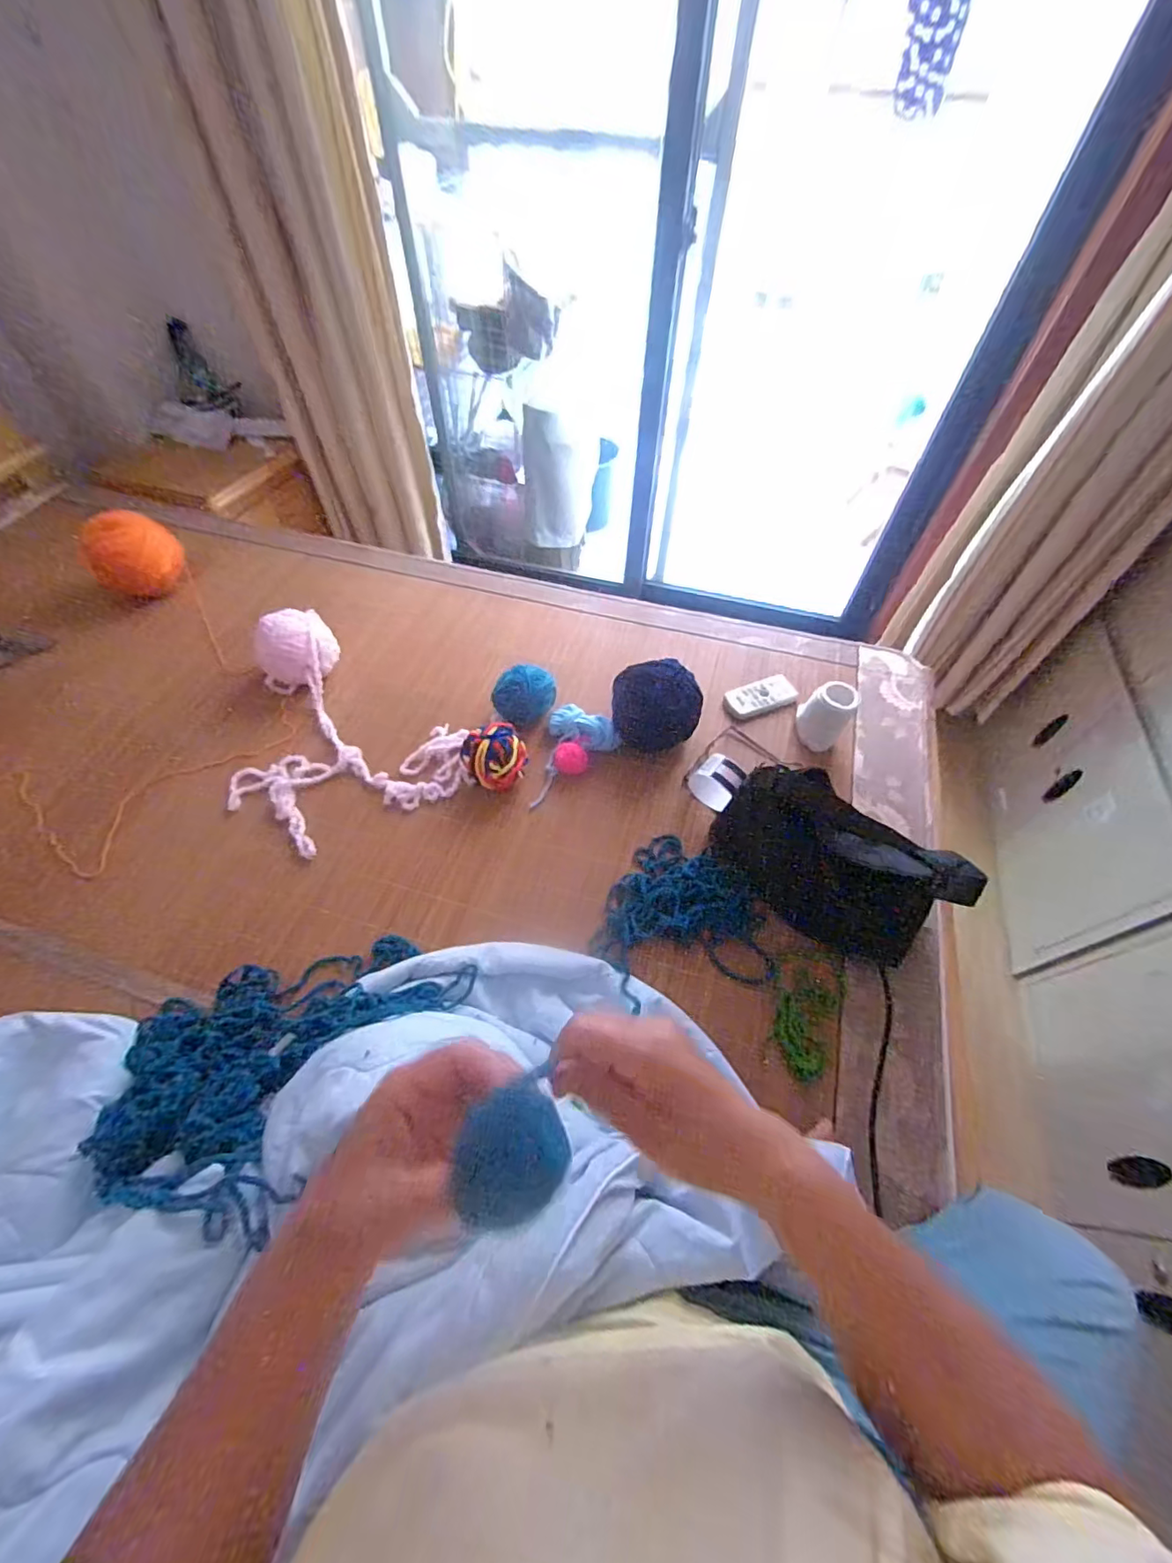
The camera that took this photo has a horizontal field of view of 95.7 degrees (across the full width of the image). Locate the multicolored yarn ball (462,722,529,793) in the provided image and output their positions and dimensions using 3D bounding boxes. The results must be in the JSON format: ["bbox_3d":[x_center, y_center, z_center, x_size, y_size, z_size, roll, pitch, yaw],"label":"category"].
[{"bbox_3d":[-0.134,-0.037,0.787,0.089,0.075,0.100,-13,57,-10],"label":"multicolored yarn ball"}]

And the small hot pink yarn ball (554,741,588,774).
[{"bbox_3d":[-0.021,-0.033,0.810,0.051,0.050,0.045,-14,59,-8],"label":"small hot pink yarn ball"}]

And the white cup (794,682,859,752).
[{"bbox_3d":[0.367,-0.100,0.823,0.069,0.091,0.080,26,62,16],"label":"white cup"}]

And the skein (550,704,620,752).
[{"bbox_3d":[-0.004,-0.079,0.845,0.111,0.042,0.061,32,63,19],"label":"skein"}]

